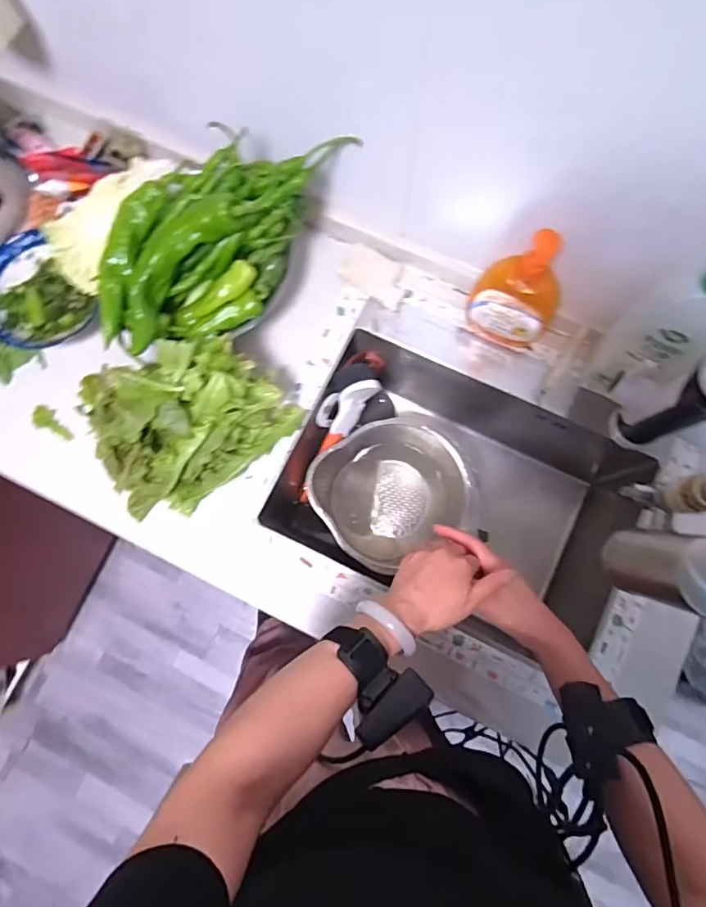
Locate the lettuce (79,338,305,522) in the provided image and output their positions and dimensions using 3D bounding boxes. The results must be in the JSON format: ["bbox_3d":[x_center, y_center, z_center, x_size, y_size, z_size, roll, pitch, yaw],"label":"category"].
[{"bbox_3d":[-0.208,-0.045,0.620,0.228,0.145,0.159,-36,80,-5],"label":"lettuce"}]

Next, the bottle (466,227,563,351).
[{"bbox_3d":[0.204,-0.194,0.627,0.108,0.191,0.047,22,80,6],"label":"bottle"}]

